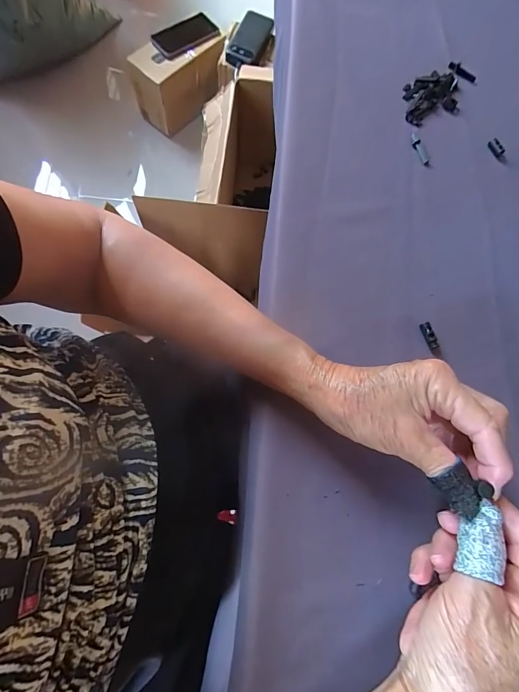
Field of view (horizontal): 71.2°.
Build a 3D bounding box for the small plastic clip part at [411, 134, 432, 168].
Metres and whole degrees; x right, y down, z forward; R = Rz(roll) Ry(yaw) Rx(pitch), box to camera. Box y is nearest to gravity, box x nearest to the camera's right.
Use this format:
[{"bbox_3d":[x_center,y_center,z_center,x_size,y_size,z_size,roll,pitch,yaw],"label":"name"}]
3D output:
[{"bbox_3d":[0.171,-0.209,0.386,0.011,0.006,0.046,-16,75,-7],"label":"small plastic clip part"}]

